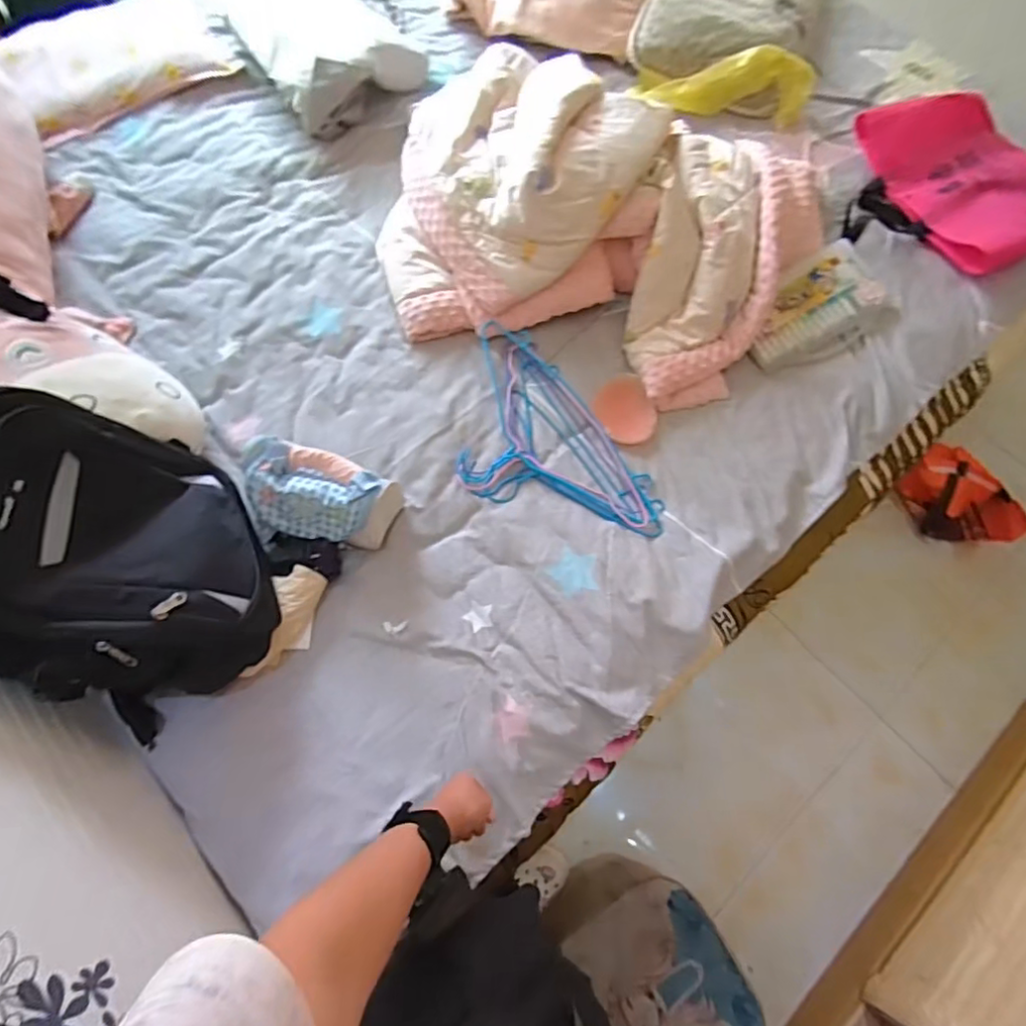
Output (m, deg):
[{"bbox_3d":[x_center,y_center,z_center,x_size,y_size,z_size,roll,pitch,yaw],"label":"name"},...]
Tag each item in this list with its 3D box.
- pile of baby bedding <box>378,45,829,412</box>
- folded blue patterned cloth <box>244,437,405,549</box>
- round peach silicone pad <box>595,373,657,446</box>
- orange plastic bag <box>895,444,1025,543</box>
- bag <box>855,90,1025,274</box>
[{"bbox_3d":[0.169,-0.532,1.022,0.733,0.210,0.586,14,67,4],"label":"pile of baby bedding"},{"bbox_3d":[-0.275,-0.021,0.854,0.201,0.100,0.114,11,67,3],"label":"folded blue patterned cloth"},{"bbox_3d":[0.187,-0.171,0.992,0.092,0.024,0.121,-24,70,-12],"label":"round peach silicone pad"},{"bbox_3d":[1.013,-0.035,1.394,0.157,0.135,0.262,-14,68,-8],"label":"orange plastic bag"},{"bbox_3d":[0.838,-0.621,1.114,0.259,0.106,0.364,-20,69,-10],"label":"bag"}]

